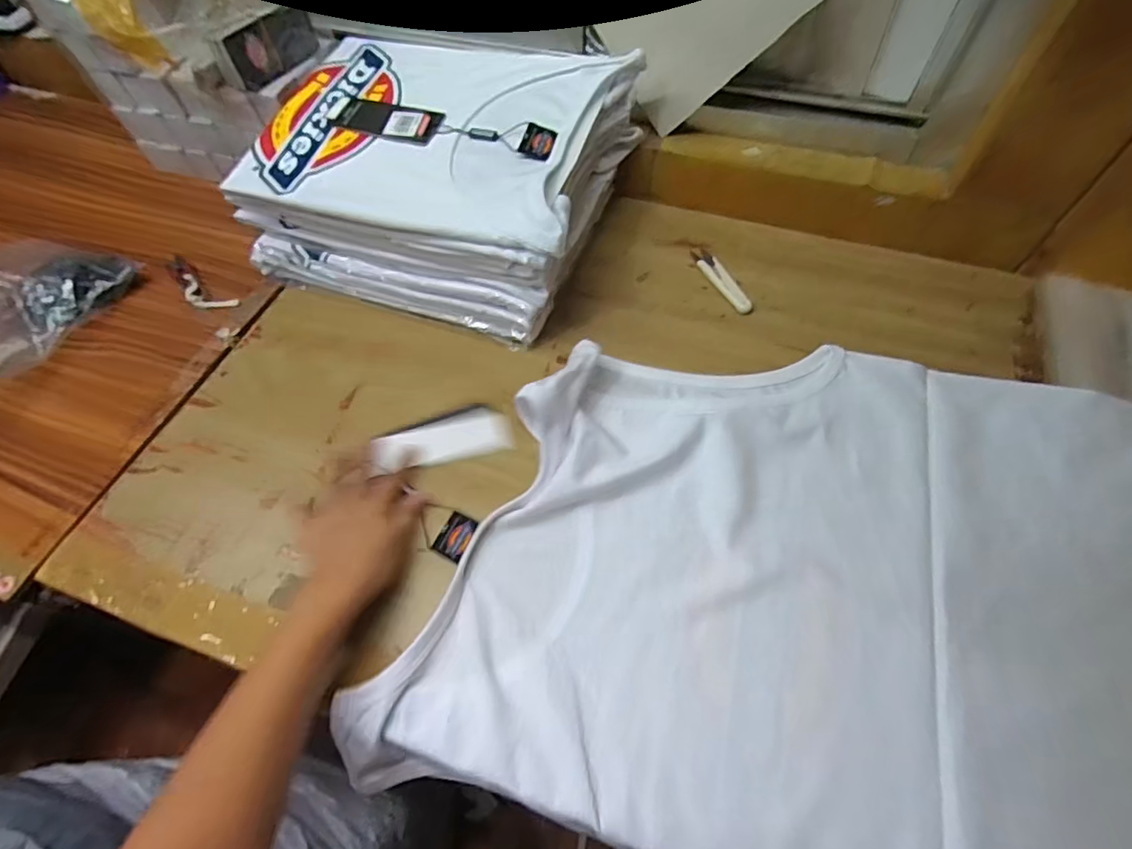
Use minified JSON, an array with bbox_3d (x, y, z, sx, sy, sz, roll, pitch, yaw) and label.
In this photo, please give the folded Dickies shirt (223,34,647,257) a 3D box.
[{"bbox_3d":[-0.131,-0.299,0.546,0.348,0.037,0.273,15,61,12],"label":"folded Dickies shirt"}]

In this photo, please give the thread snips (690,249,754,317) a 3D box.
[{"bbox_3d":[0.168,-0.157,0.588,0.026,0.005,0.101,-21,60,-9],"label":"thread snips"}]

